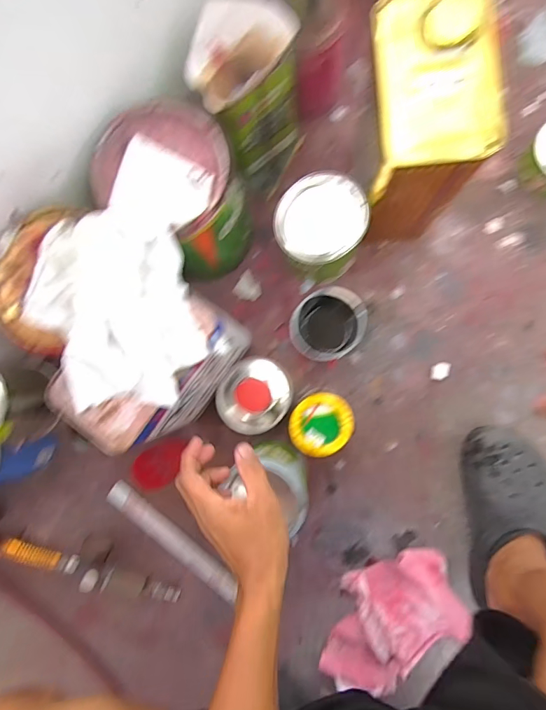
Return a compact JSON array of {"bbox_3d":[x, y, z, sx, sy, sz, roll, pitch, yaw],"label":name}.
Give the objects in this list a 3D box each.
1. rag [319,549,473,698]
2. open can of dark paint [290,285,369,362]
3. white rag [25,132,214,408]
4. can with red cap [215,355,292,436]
[{"bbox_3d":[0.169,0.381,0.569,0.146,0.051,0.222,44,90,5],"label":"rag"},{"bbox_3d":[0.078,-0.039,0.582,0.103,0.086,0.089,-40,85,1],"label":"open can of dark paint"},{"bbox_3d":[-0.170,-0.098,0.419,0.204,0.068,0.297,-4,88,6],"label":"white rag"},{"bbox_3d":[-0.024,0.060,0.594,0.102,0.073,0.111,0,88,6],"label":"can with red cap"}]

